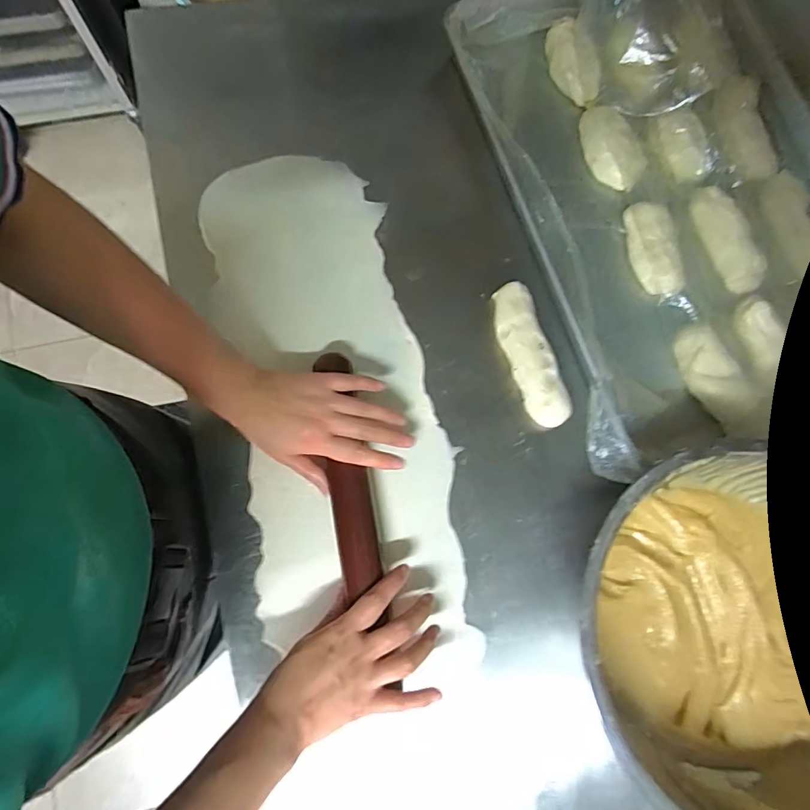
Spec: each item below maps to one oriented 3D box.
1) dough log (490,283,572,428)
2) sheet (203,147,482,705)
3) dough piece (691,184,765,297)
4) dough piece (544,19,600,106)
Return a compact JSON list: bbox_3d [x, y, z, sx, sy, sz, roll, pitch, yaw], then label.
[{"bbox_3d":[0.133,-0.055,0.506,0.045,0.026,0.157,-19,80,-8],"label":"dough log"},{"bbox_3d":[-0.075,-0.008,0.493,0.203,0.014,0.562,-11,78,-8],"label":"sheet"},{"bbox_3d":[0.372,-0.195,0.553,0.051,0.025,0.135,-21,80,-9],"label":"dough piece"},{"bbox_3d":[0.207,-0.422,0.587,0.045,0.033,0.105,-13,79,-7],"label":"dough piece"}]

